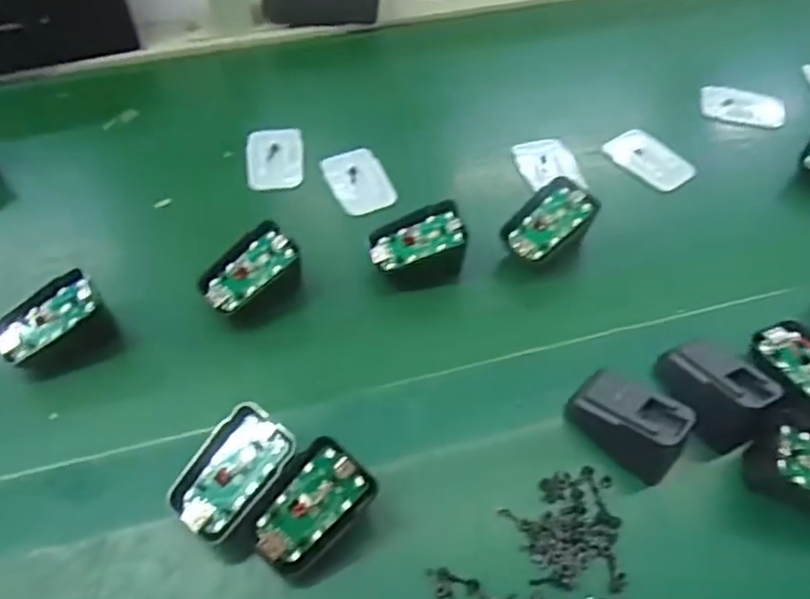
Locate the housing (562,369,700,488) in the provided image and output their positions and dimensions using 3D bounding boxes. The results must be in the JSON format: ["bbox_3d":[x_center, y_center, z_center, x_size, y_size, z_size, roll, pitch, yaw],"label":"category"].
[{"bbox_3d":[0.131,0.073,0.394,0.066,0.036,0.044,36,61,23],"label":"housing"}]

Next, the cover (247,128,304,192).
[{"bbox_3d":[-0.108,-0.117,0.555,0.046,0.006,0.071,-6,54,-5],"label":"cover"}]

